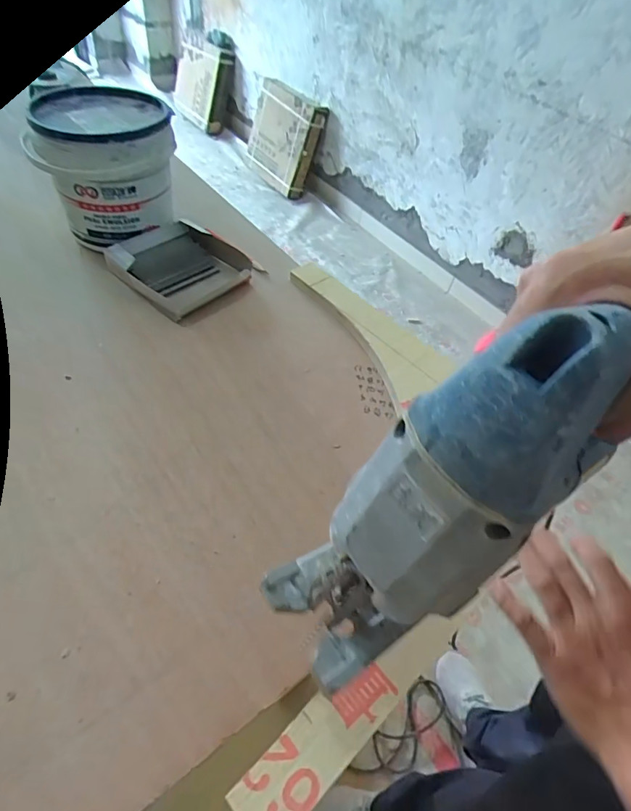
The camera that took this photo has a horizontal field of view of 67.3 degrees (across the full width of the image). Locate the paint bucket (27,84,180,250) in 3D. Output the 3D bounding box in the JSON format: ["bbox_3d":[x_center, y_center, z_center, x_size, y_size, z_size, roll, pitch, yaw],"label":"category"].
[{"bbox_3d":[-0.249,-0.292,0.606,0.138,0.153,0.142,5,49,-6],"label":"paint bucket"}]

